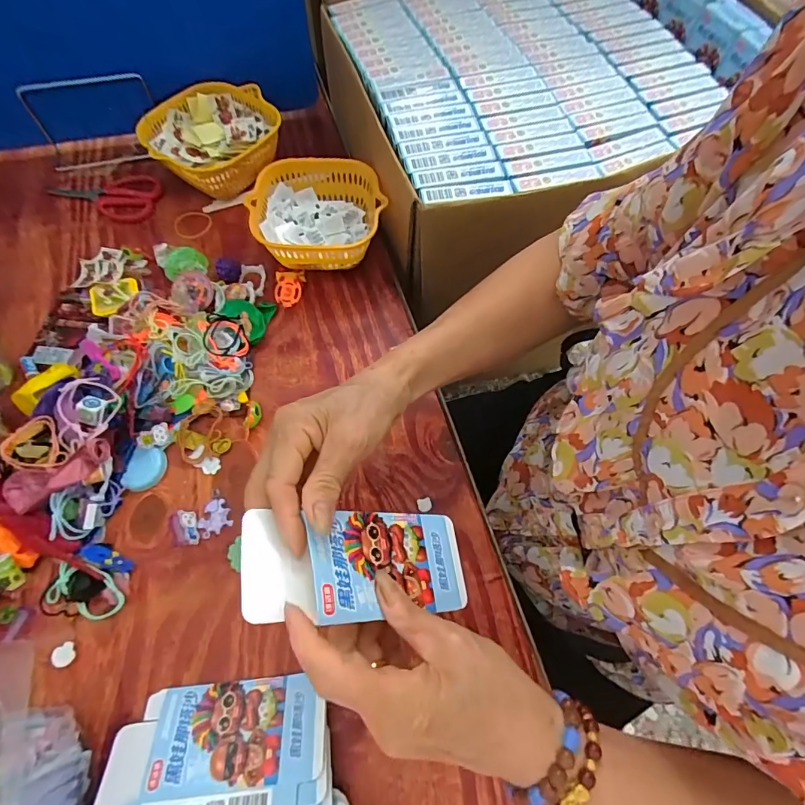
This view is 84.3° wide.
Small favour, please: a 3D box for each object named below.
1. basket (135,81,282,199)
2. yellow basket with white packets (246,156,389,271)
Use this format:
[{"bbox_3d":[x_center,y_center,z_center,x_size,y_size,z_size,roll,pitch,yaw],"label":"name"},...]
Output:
[{"bbox_3d":[-0.235,-0.326,0.561,0.140,0.070,0.142,1,64,-2],"label":"basket"},{"bbox_3d":[-0.096,-0.207,0.508,0.142,0.069,0.136,3,64,-1],"label":"yellow basket with white packets"}]

